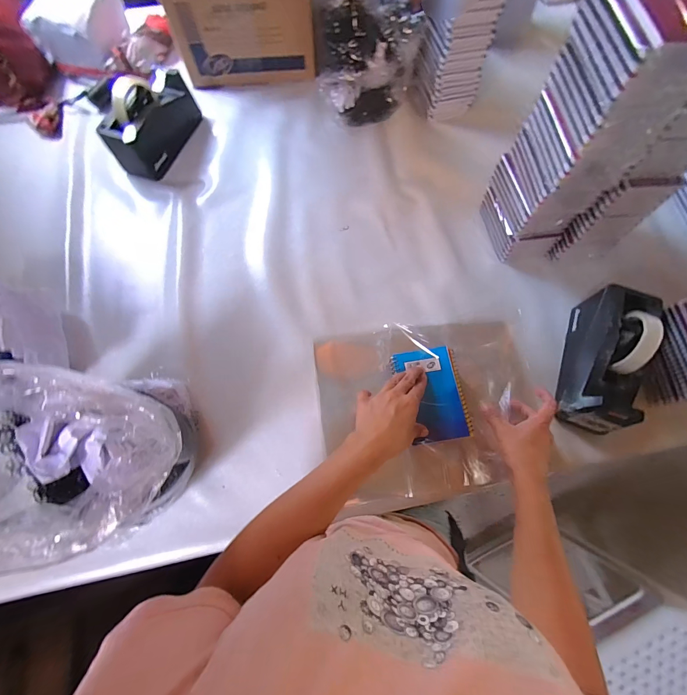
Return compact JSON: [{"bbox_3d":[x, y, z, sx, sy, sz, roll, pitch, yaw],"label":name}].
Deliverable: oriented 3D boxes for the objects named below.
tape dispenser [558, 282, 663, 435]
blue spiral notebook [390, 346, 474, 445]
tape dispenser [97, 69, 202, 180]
[{"bbox_3d":[0.393,0.014,0.475,0.079,0.111,0.204,22,74,6],"label":"tape dispenser"},{"bbox_3d":[0.125,0.066,0.460,0.091,0.015,0.129,-8,75,-4],"label":"blue spiral notebook"},{"bbox_3d":[-0.363,-0.435,0.619,0.068,0.109,0.199,21,73,6],"label":"tape dispenser"}]

